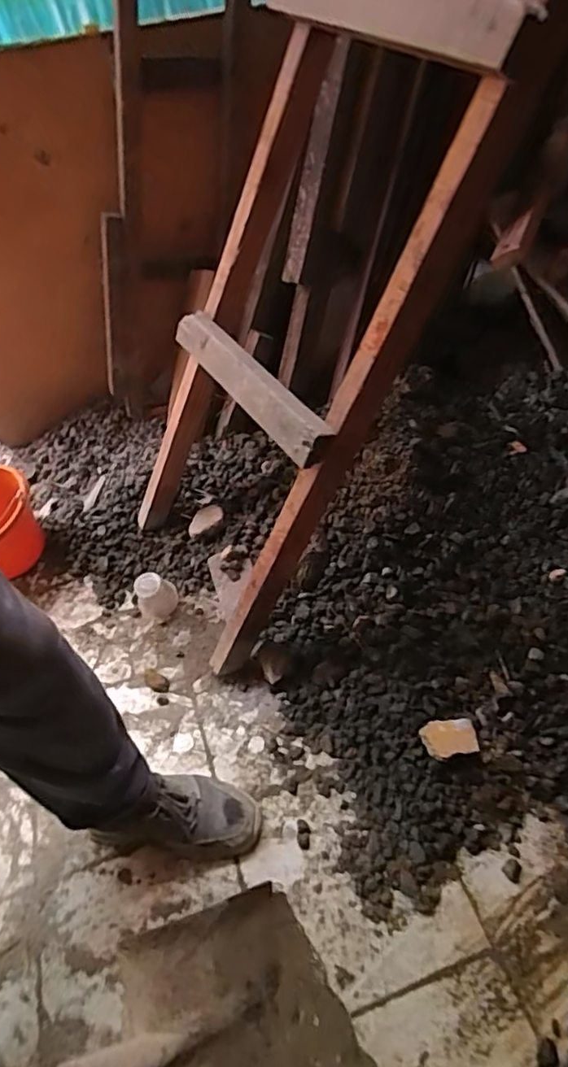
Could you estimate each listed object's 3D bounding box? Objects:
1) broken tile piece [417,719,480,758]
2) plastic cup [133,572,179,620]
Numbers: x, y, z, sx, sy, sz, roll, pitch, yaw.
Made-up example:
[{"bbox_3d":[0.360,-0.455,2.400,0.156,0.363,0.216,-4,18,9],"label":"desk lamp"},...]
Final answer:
[{"bbox_3d":[0.258,0.318,0.898,0.091,0.015,0.054,0,47,-18],"label":"broken tile piece"},{"bbox_3d":[-0.263,0.125,1.188,0.080,0.073,0.072,-24,48,-14],"label":"plastic cup"}]

